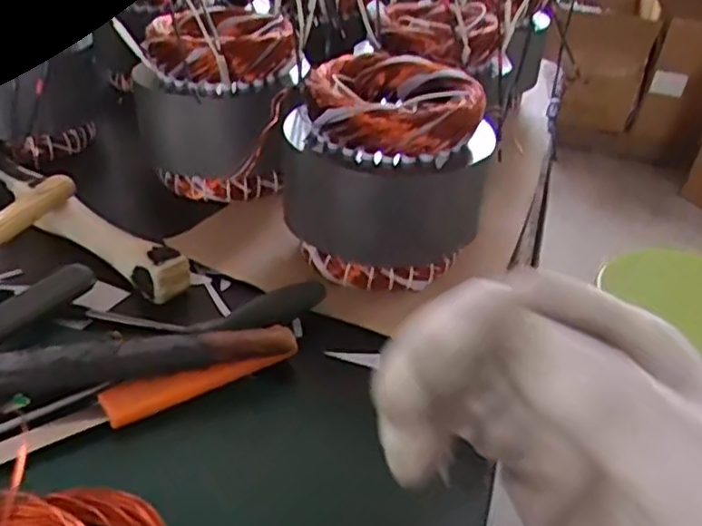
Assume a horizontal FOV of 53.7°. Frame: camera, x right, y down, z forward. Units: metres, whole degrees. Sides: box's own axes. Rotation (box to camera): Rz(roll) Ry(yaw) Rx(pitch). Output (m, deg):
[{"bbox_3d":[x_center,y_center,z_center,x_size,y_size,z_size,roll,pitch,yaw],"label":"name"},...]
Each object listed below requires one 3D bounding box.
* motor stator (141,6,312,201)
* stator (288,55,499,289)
[{"bbox_3d":[-0.120,-0.150,0.636,0.142,0.144,0.126,-3,35,-14],"label":"motor stator"},{"bbox_3d":[0.023,-0.072,0.532,0.143,0.135,0.130,0,35,-10],"label":"stator"}]

